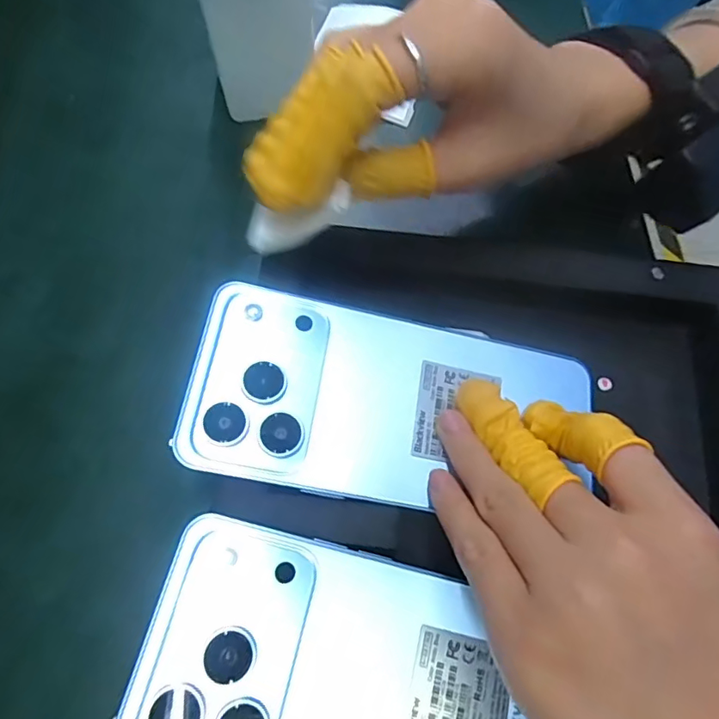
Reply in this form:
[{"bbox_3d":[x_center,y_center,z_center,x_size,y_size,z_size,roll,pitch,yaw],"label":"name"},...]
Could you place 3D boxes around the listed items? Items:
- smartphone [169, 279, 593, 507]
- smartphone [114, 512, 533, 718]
[{"bbox_3d":[0.014,0.018,0.205,0.155,0.007,0.074,12,70,-9],"label":"smartphone"},{"bbox_3d":[0.006,0.106,0.170,0.151,0.005,0.074,17,67,-5],"label":"smartphone"}]

